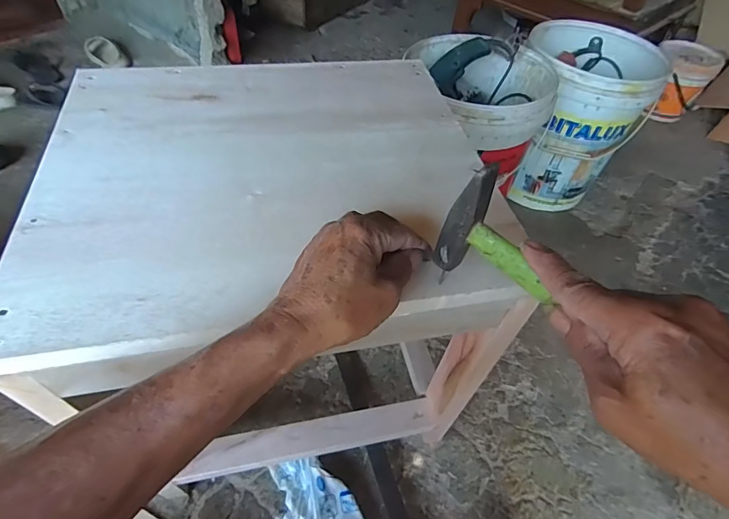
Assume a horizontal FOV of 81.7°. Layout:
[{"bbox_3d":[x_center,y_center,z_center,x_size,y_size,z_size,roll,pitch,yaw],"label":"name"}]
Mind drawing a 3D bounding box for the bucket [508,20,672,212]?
[{"bbox_3d":[0.530,-0.341,1.060,0.281,0.369,0.340,14,50,7],"label":"bucket"}]

